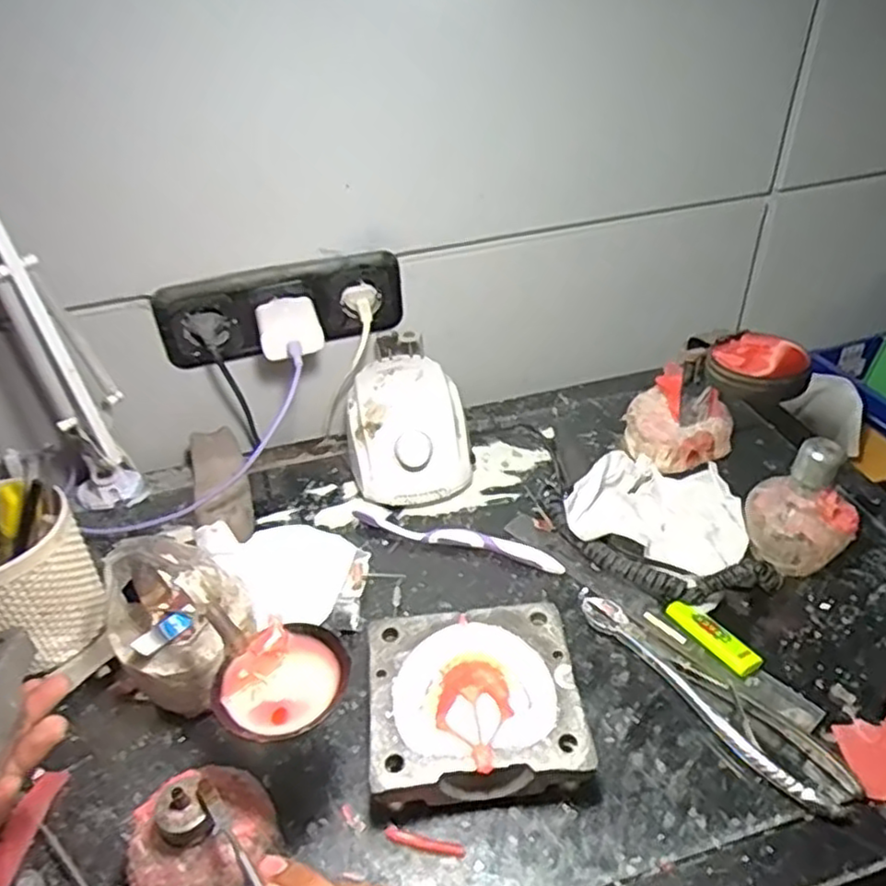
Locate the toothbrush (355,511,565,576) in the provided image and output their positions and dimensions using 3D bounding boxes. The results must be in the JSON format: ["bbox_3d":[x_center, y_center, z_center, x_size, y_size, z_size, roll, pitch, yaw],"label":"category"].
[{"bbox_3d":[0.012,0.079,0.585,0.178,0.014,0.020,10,39,17],"label":"toothbrush"}]

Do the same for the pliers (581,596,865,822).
[{"bbox_3d":[0.176,0.165,0.469,0.043,0.009,0.199,-27,43,-28],"label":"pliers"}]

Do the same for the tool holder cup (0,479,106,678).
[{"bbox_3d":[-0.302,0.094,0.488,0.100,0.104,0.094,11,40,18],"label":"tool holder cup"}]

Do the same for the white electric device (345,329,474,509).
[{"bbox_3d":[-0.038,-0.018,0.653,0.106,0.084,0.147,-11,38,-9],"label":"white electric device"}]

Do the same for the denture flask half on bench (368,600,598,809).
[{"bbox_3d":[0.020,0.165,0.447,0.125,0.043,0.115,-5,37,-2],"label":"denture flask half on bench"}]

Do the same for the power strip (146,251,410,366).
[{"bbox_3d":[-0.146,-0.121,0.646,0.225,0.078,0.033,-12,38,-11],"label":"power strip"}]

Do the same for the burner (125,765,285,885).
[{"bbox_3d":[-0.124,0.214,0.369,0.072,0.075,0.066,-2,37,2],"label":"burner"}]

